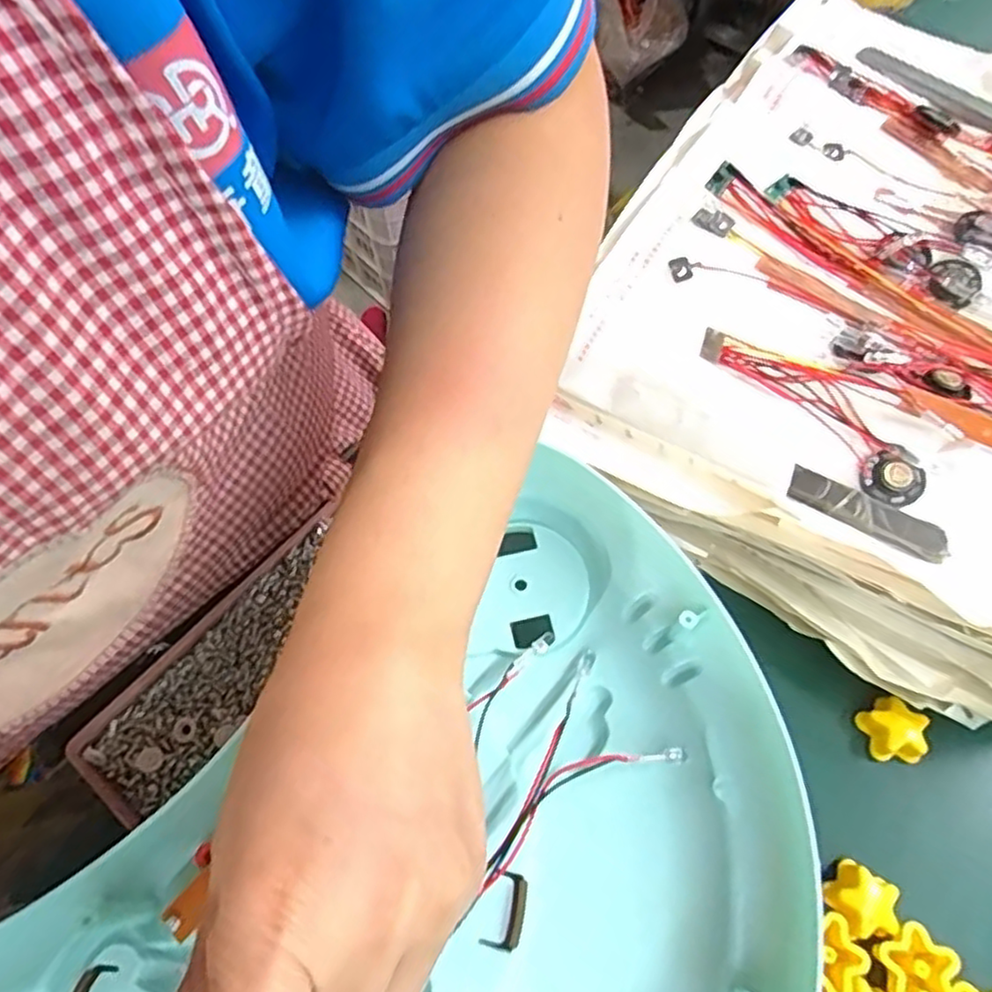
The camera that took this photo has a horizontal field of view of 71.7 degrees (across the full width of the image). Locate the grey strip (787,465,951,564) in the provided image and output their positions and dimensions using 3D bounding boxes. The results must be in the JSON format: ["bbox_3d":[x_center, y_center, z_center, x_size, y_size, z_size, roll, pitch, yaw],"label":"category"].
[{"bbox_3d":[0.169,0.007,0.313,0.070,0.004,0.020,26,67,12],"label":"grey strip"}]

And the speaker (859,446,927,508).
[{"bbox_3d":[0.185,-0.008,0.319,0.026,0.009,0.026,0,64,0],"label":"speaker"}]

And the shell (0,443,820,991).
[{"bbox_3d":[-0.020,0.147,0.204,0.299,0.037,0.206,-39,70,-16],"label":"shell"}]

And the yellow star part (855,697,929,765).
[{"bbox_3d":[0.165,0.099,0.288,0.021,0.020,0.026,-11,65,-5],"label":"yellow star part"}]

